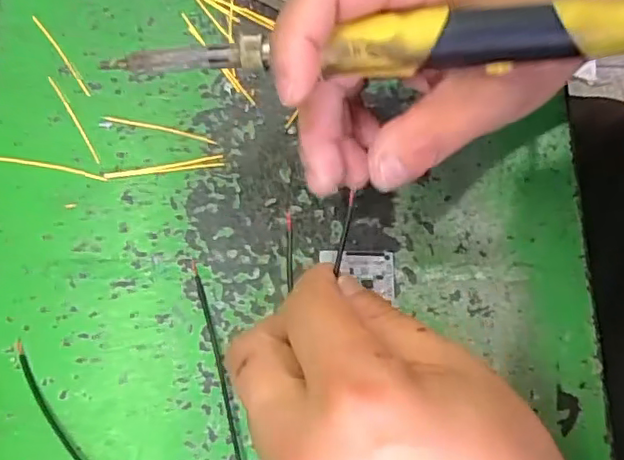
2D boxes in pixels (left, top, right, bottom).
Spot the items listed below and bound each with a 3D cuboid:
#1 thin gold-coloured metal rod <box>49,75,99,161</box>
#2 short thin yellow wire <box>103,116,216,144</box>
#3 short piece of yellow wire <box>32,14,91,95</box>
[{"bbox_3d":[-0.111,-0.053,0.281,0.004,0.004,0.053,-32,76,-8],"label":"thin gold-coloured metal rod"},{"bbox_3d":[-0.071,-0.048,0.279,0.053,0.004,0.004,12,74,4],"label":"short thin yellow wire"},{"bbox_3d":[-0.121,-0.085,0.291,0.004,0.004,0.054,-35,76,-9],"label":"short piece of yellow wire"}]

